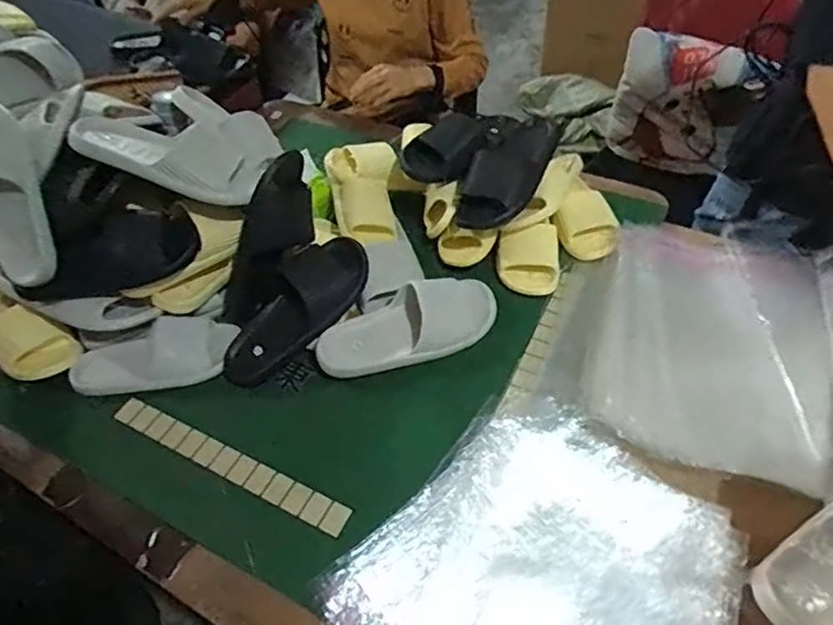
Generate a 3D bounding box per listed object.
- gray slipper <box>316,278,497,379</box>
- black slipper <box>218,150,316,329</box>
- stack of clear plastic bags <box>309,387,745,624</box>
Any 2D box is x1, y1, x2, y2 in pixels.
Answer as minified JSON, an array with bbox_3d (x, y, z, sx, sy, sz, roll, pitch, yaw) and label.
[{"bbox_3d":[-0.015,0.015,0.901,0.286,0.064,0.123,-18,52,-11],"label":"gray slipper"},{"bbox_3d":[-0.240,-0.107,0.947,0.086,0.301,0.098,36,20,28],"label":"black slipper"},{"bbox_3d":[0.151,0.331,0.634,0.433,0.034,0.419,-37,58,-24],"label":"stack of clear plastic bags"}]

